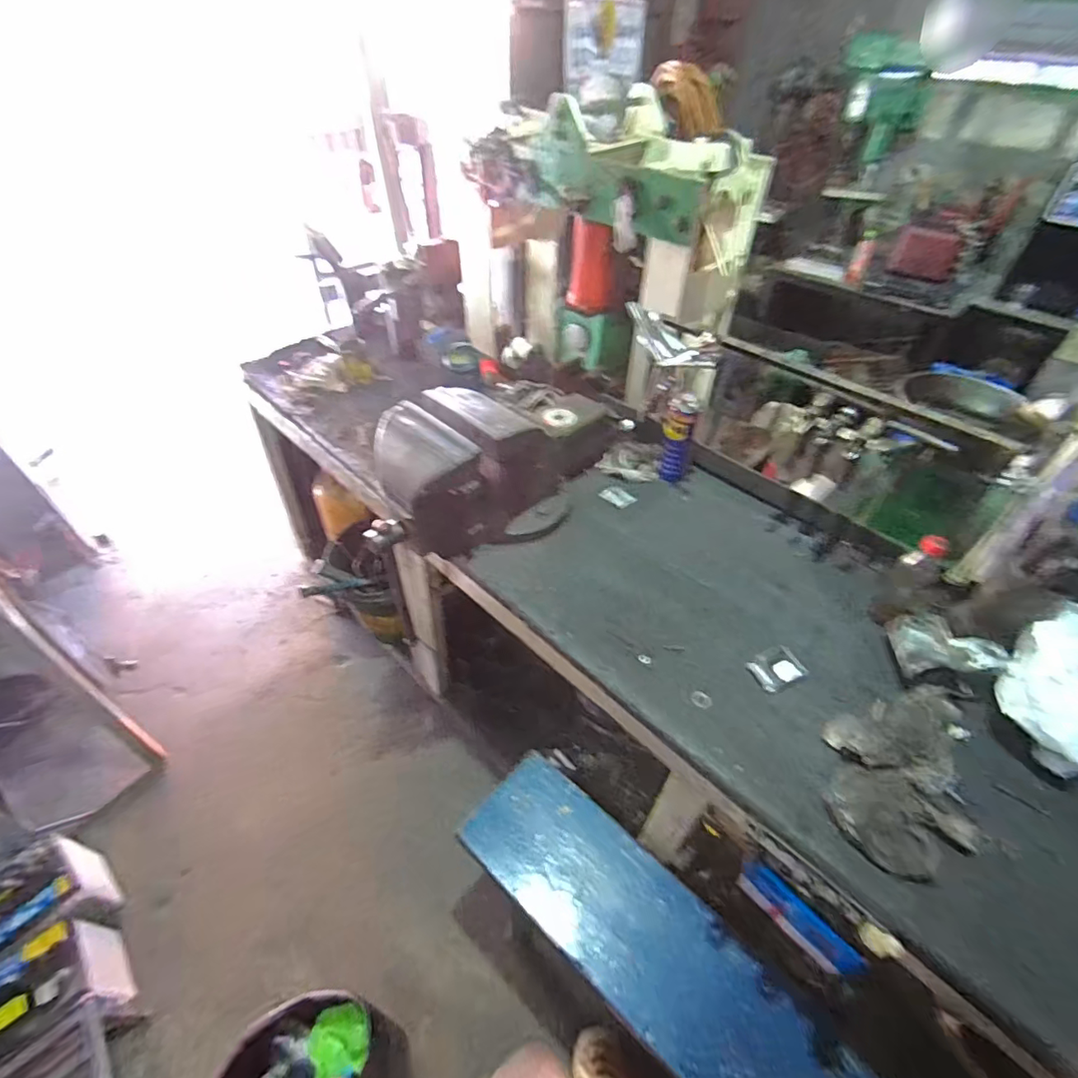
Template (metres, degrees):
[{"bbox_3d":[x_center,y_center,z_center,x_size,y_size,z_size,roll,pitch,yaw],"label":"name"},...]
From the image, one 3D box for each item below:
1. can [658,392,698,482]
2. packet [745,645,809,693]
[{"bbox_3d":[0.301,-0.216,1.171,0.073,0.219,0.051,19,47,14],"label":"can"},{"bbox_3d":[0.389,0.211,0.878,0.083,0.020,0.065,-16,49,-18],"label":"packet"}]

